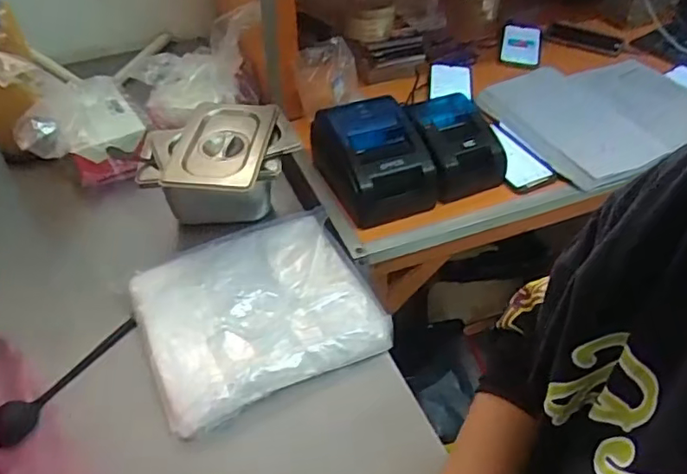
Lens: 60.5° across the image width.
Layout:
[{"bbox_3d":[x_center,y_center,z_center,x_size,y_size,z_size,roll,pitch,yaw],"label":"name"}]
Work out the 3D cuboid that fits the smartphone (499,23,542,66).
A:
[{"bbox_3d":[0.373,-0.405,1.239,0.081,0.009,0.160,15,53,5],"label":"smartphone"}]

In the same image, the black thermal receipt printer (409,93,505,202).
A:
[{"bbox_3d":[0.179,-0.152,0.905,0.134,0.088,0.162,-14,45,-13],"label":"black thermal receipt printer"}]

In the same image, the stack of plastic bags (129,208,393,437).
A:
[{"bbox_3d":[-0.101,0.075,0.688,0.261,0.040,0.230,-21,47,-20],"label":"stack of plastic bags"}]

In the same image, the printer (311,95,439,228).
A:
[{"bbox_3d":[0.036,-0.110,0.852,0.162,0.112,0.150,-18,46,-18],"label":"printer"}]

